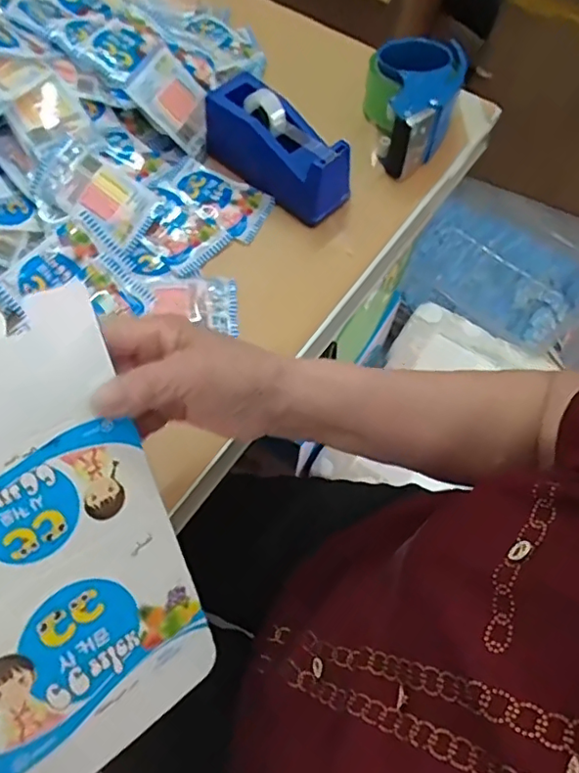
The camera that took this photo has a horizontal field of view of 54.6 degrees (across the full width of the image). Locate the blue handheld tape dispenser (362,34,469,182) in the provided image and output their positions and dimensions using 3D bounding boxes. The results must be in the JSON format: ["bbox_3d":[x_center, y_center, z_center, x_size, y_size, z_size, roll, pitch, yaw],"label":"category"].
[{"bbox_3d":[0.124,-0.285,0.577,0.094,0.071,0.137,9,62,2],"label":"blue handheld tape dispenser"}]

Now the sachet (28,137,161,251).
[{"bbox_3d":[-0.173,-0.175,0.503,0.095,0.014,0.064,33,70,-16],"label":"sachet"}]

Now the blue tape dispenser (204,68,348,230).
[{"bbox_3d":[-0.012,-0.228,0.536,0.147,0.069,0.058,41,68,17],"label":"blue tape dispenser"}]

